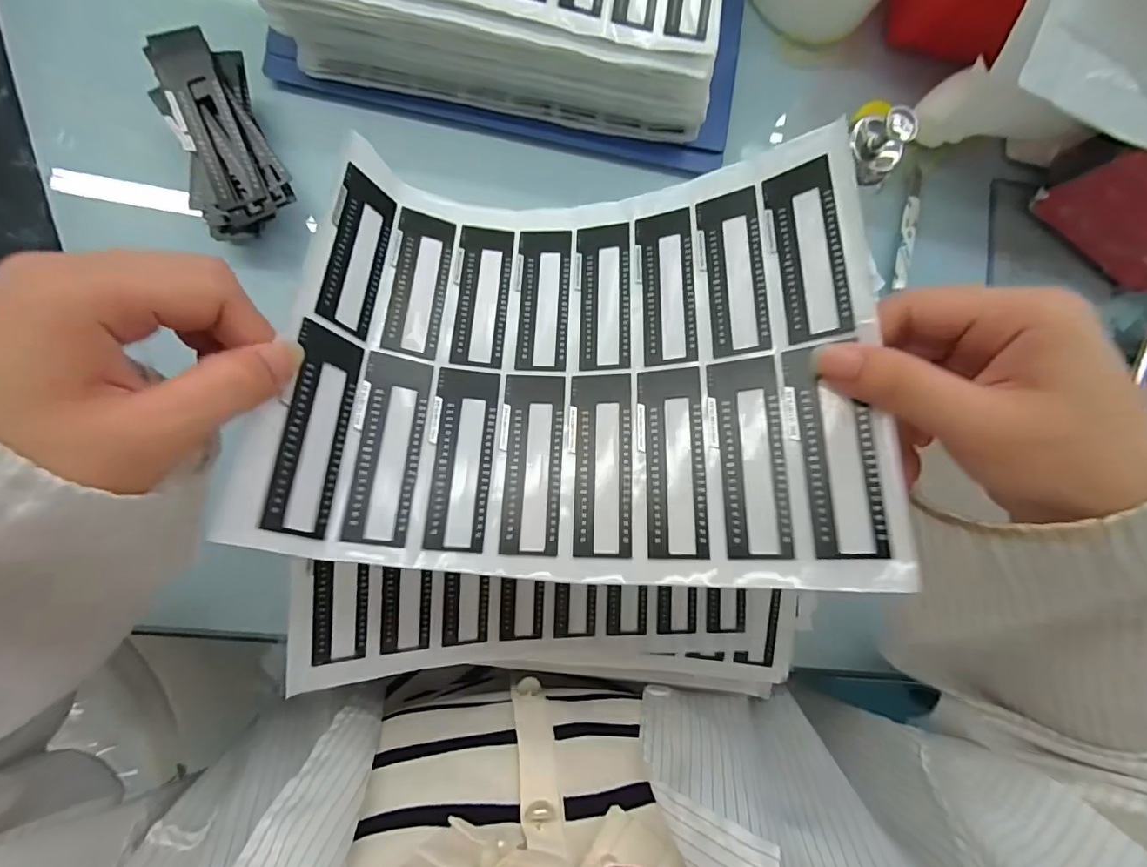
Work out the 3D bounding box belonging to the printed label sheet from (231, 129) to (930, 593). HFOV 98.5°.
[{"bbox_3d":[0.006,-0.038,0.219,0.234,0.058,0.190,1,72,7],"label":"printed label sheet"}]

